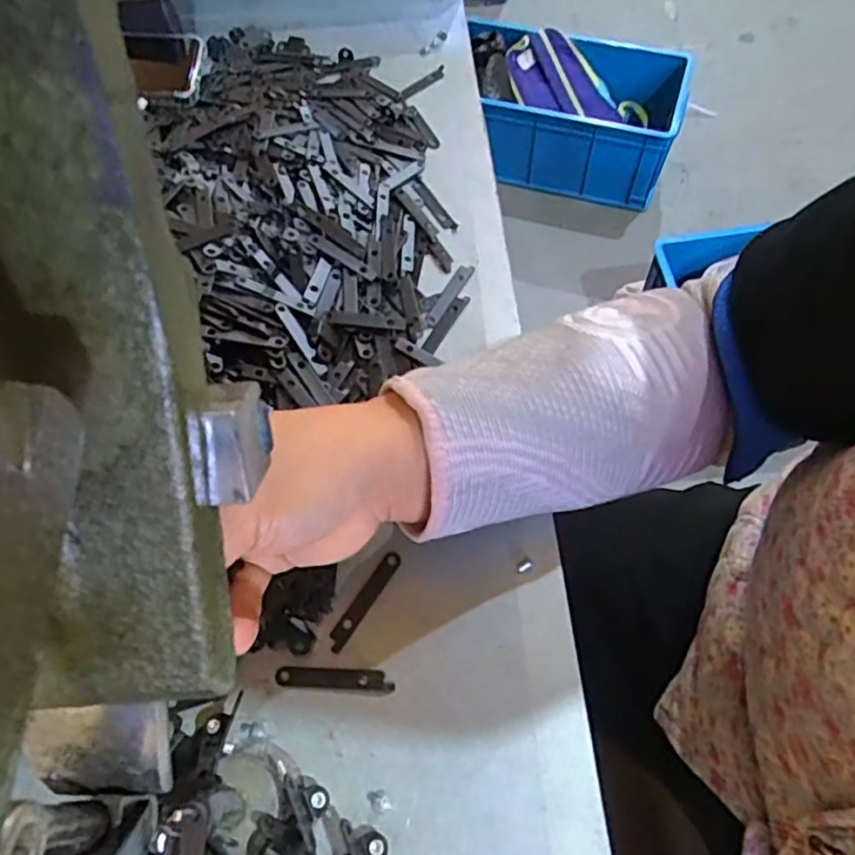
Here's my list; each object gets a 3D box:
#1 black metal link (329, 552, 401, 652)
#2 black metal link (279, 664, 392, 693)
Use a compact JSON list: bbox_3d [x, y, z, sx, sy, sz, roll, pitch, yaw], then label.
[{"bbox_3d":[-0.031,0.083,0.316,0.009,0.004,0.053,31,64,14],"label":"black metal link"},{"bbox_3d":[-0.043,0.115,0.298,0.053,0.004,0.010,4,61,-1],"label":"black metal link"}]

